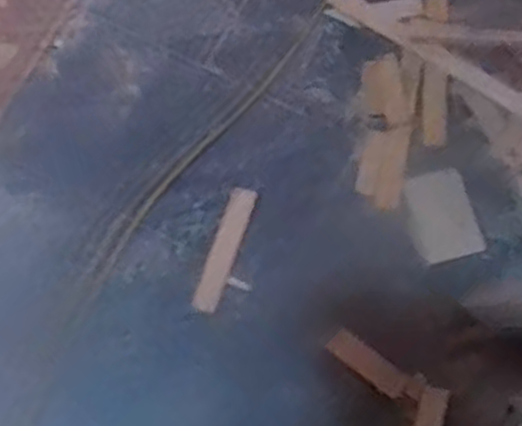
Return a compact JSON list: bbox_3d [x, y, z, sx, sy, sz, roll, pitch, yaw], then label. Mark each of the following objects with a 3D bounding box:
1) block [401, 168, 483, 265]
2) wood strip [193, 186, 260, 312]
[{"bbox_3d":[0.297,0.006,1.286,0.104,0.019,0.146,-15,76,-5],"label":"block"},{"bbox_3d":[-0.059,0.059,1.282,0.042,0.007,0.209,18,76,3],"label":"wood strip"}]

